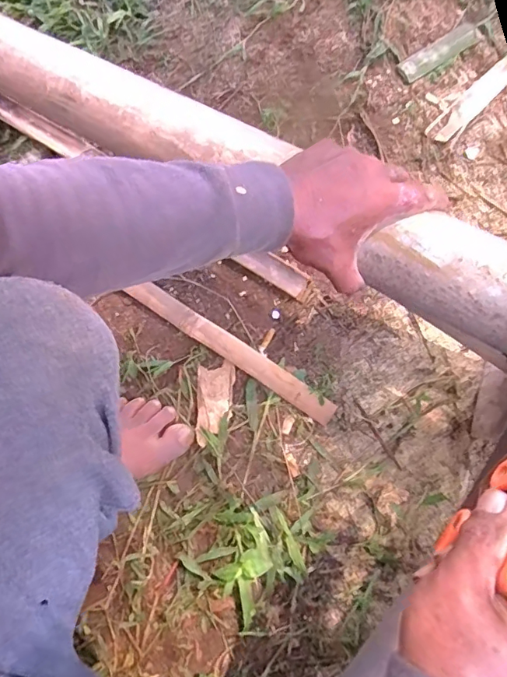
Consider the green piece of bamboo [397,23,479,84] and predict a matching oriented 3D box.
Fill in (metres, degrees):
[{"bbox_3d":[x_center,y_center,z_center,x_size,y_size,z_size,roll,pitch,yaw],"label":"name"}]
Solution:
[{"bbox_3d":[0.282,-0.433,0.732,0.148,0.004,0.036,-33,76,-8],"label":"green piece of bamboo"}]

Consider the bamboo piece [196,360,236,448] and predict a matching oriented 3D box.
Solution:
[{"bbox_3d":[-0.050,0.078,0.591,0.048,0.015,0.106,9,62,4],"label":"bamboo piece"}]

